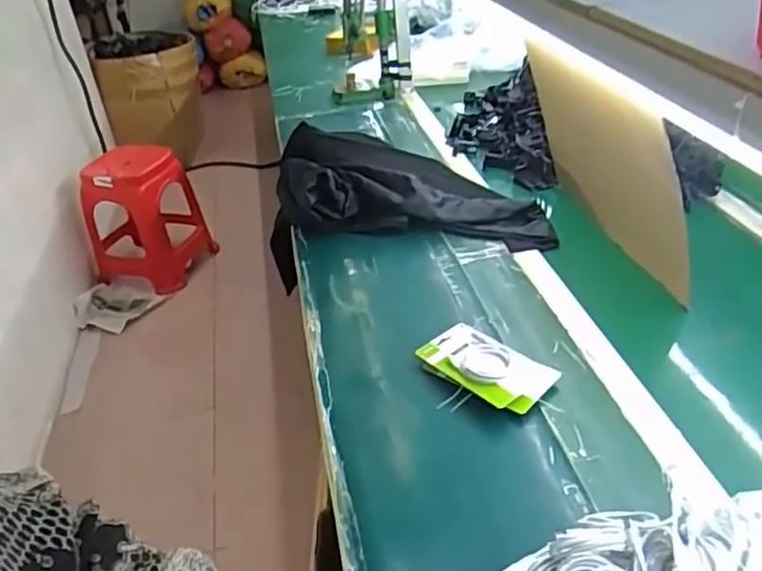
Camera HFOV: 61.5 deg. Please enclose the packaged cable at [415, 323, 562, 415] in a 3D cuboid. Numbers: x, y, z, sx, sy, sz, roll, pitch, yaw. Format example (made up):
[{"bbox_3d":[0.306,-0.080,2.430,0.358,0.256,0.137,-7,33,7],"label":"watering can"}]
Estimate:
[{"bbox_3d":[0.148,0.120,0.937,0.192,0.043,0.107,25,45,38],"label":"packaged cable"}]

